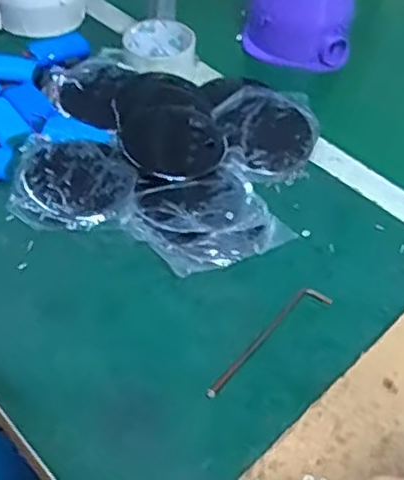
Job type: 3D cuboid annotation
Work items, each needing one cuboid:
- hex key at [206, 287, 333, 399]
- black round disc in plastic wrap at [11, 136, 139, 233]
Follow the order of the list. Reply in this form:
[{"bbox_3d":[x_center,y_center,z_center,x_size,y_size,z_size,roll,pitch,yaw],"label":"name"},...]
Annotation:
[{"bbox_3d":[0.051,0.078,0.530,0.025,0.004,0.141,35,53,27],"label":"hex key"},{"bbox_3d":[-0.122,-0.055,0.642,0.115,0.022,0.116,2,46,-2],"label":"black round disc in plastic wrap"}]

